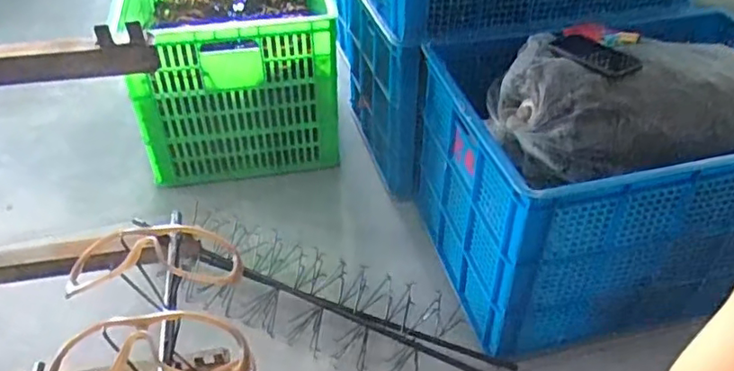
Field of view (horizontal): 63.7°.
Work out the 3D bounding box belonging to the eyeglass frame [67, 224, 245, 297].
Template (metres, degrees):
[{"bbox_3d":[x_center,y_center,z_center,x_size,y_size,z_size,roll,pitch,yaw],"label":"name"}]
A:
[{"bbox_3d":[-0.173,0.056,0.483,0.138,0.035,0.038,-2,39,-2],"label":"eyeglass frame"}]

